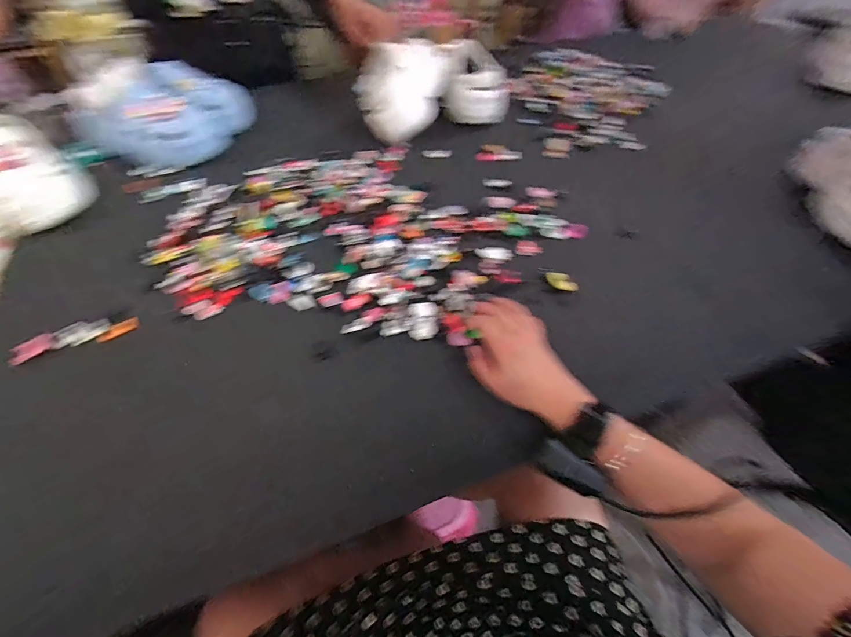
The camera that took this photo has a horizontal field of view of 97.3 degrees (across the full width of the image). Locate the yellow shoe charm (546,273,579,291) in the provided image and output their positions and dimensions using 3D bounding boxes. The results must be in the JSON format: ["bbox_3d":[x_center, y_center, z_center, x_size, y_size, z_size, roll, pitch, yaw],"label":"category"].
[{"bbox_3d":[0.196,-0.053,0.537,0.046,0.017,0.019,34,61,20],"label":"yellow shoe charm"}]

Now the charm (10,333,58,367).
[{"bbox_3d":[-0.494,0.037,0.470,0.029,0.006,0.047,36,62,21],"label":"charm"}]

